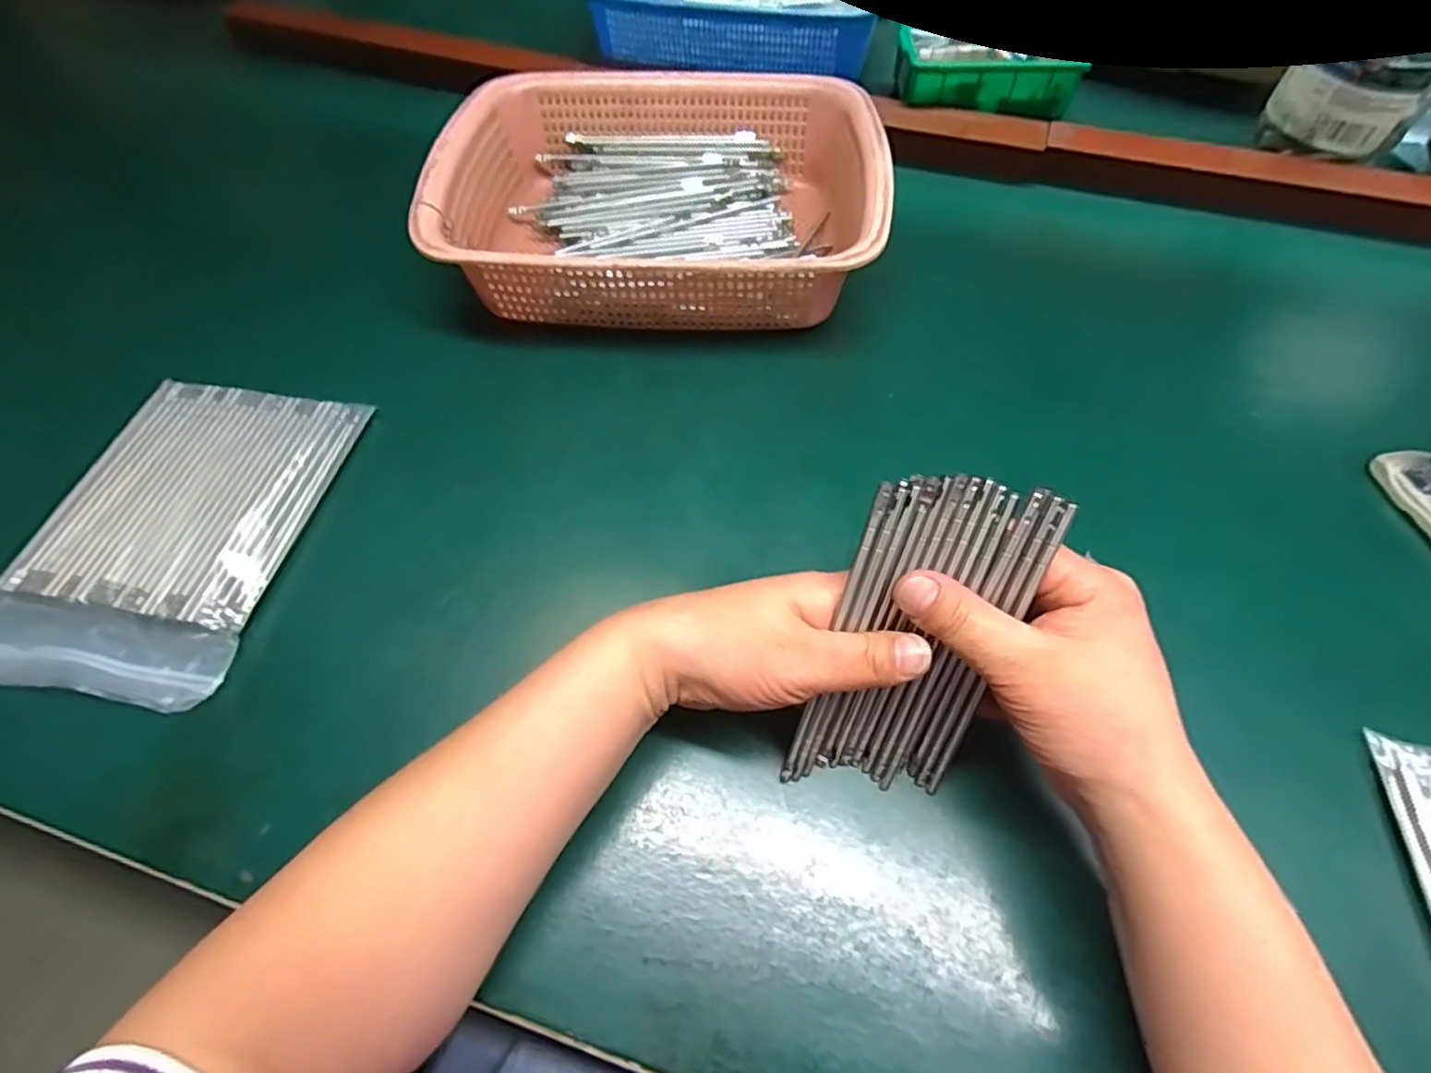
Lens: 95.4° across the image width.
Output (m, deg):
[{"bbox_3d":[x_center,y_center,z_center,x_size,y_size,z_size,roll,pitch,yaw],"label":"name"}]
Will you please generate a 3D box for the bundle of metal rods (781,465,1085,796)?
[{"bbox_3d":[0.077,0.045,0.259,0.066,0.147,0.012,11,31,-1],"label":"bundle of metal rods"}]

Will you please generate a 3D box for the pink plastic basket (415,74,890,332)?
[{"bbox_3d":[-0.035,-0.235,0.457,0.288,0.076,0.221,2,61,2],"label":"pink plastic basket"}]

